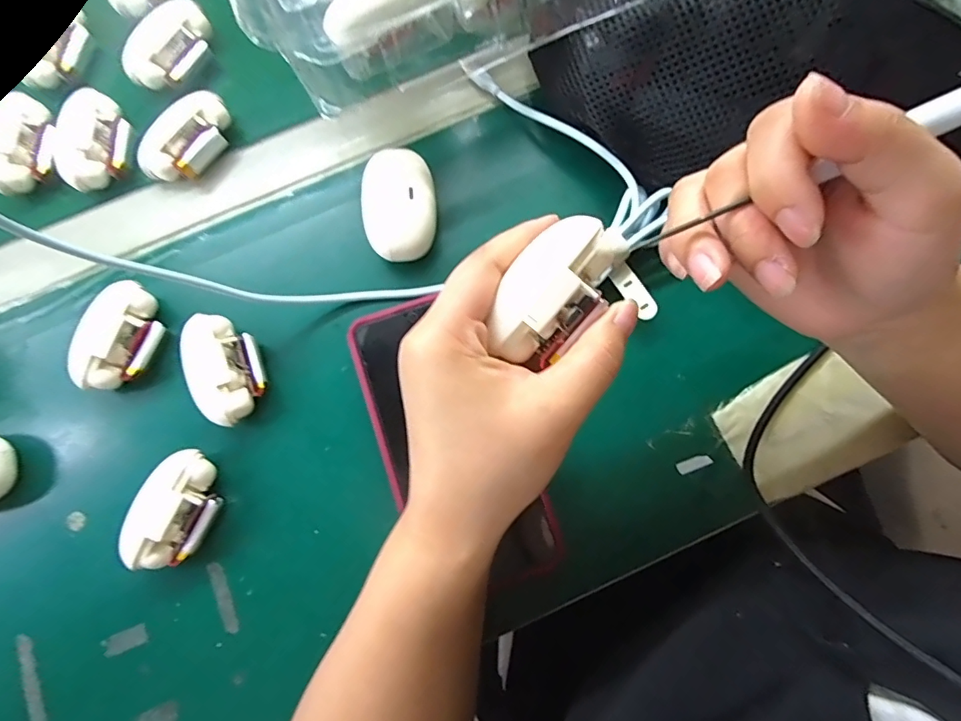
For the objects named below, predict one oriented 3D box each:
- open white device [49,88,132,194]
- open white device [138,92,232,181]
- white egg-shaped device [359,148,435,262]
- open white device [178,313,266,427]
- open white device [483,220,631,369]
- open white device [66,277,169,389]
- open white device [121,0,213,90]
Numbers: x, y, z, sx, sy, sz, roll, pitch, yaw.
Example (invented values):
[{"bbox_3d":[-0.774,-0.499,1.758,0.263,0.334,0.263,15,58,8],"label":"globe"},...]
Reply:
[{"bbox_3d":[-0.249,-0.143,0.329,0.038,0.025,0.063,-4,79,0],"label":"open white device"},{"bbox_3d":[-0.187,-0.142,0.329,0.038,0.024,0.064,34,81,7],"label":"open white device"},{"bbox_3d":[-0.050,-0.093,0.312,0.043,0.027,0.065,-5,79,0],"label":"white egg-shaped device"},{"bbox_3d":[-0.148,0.005,0.298,0.037,0.028,0.065,-17,79,-3],"label":"open white device"},{"bbox_3d":[0.030,-0.027,0.201,0.061,0.023,0.036,-44,81,-7],"label":"open white device"},{"bbox_3d":[-0.211,-0.014,0.301,0.039,0.027,0.063,9,79,2],"label":"open white device"},{"bbox_3d":[-0.207,-0.210,0.337,0.034,0.018,0.063,36,81,7],"label":"open white device"}]

